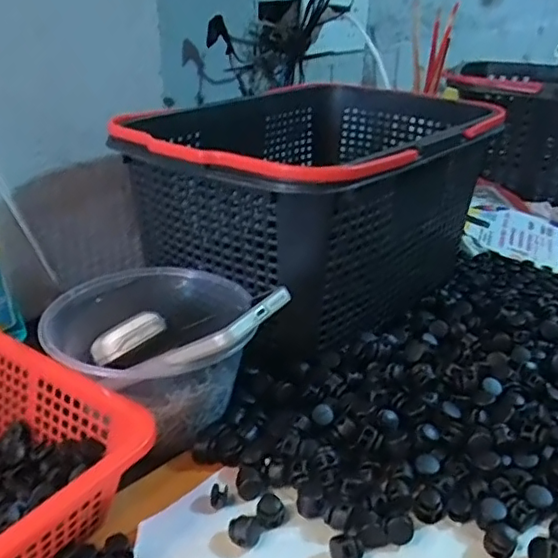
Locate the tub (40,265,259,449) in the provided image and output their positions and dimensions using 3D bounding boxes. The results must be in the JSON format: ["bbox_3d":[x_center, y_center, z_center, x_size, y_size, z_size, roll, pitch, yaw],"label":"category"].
[{"bbox_3d":[-0.091,0.057,0.433,0.146,0.078,0.144,1,27,-1],"label":"tub"}]

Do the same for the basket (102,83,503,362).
[{"bbox_3d":[0.036,-0.081,0.574,0.242,0.158,0.350,23,33,36],"label":"basket"}]

